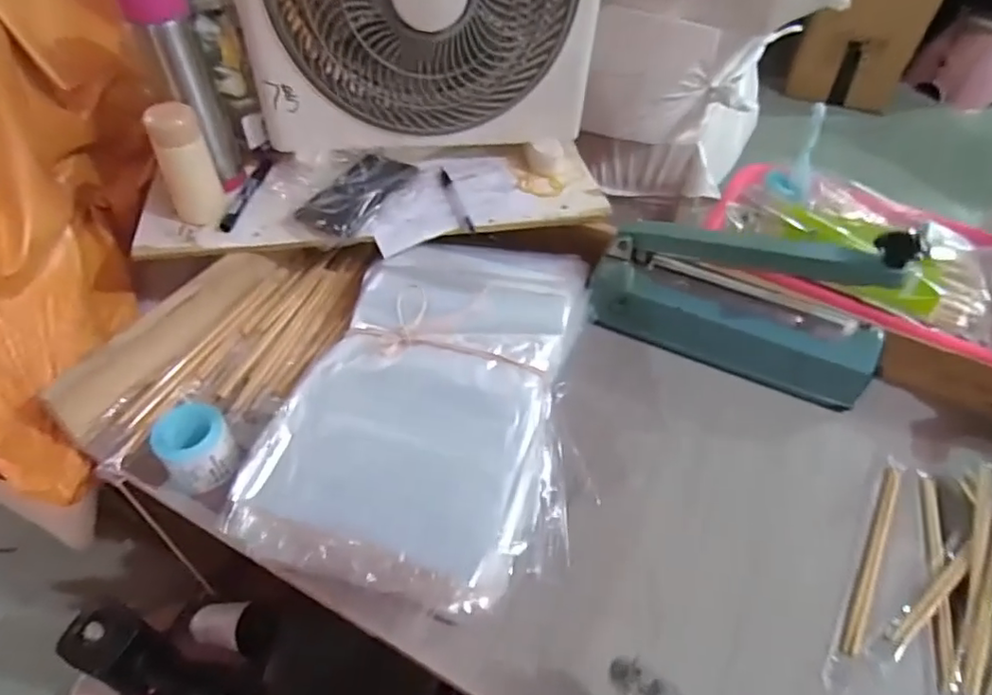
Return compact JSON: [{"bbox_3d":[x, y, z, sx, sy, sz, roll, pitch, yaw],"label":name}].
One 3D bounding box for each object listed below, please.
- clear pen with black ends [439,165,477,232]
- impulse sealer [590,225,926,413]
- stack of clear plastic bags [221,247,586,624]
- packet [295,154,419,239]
[{"bbox_3d":[-0.052,-0.187,0.716,0.017,0.007,0.139,-12,50,-14],"label":"clear pen with black ends"},{"bbox_3d":[0.256,-0.054,0.607,0.301,0.169,0.084,18,50,12],"label":"impulse sealer"},{"bbox_3d":[-0.044,0.037,0.571,0.263,0.068,0.403,13,49,8],"label":"stack of clear plastic bags"},{"bbox_3d":[-0.167,-0.186,0.686,0.070,0.023,0.167,21,51,14],"label":"packet"}]

